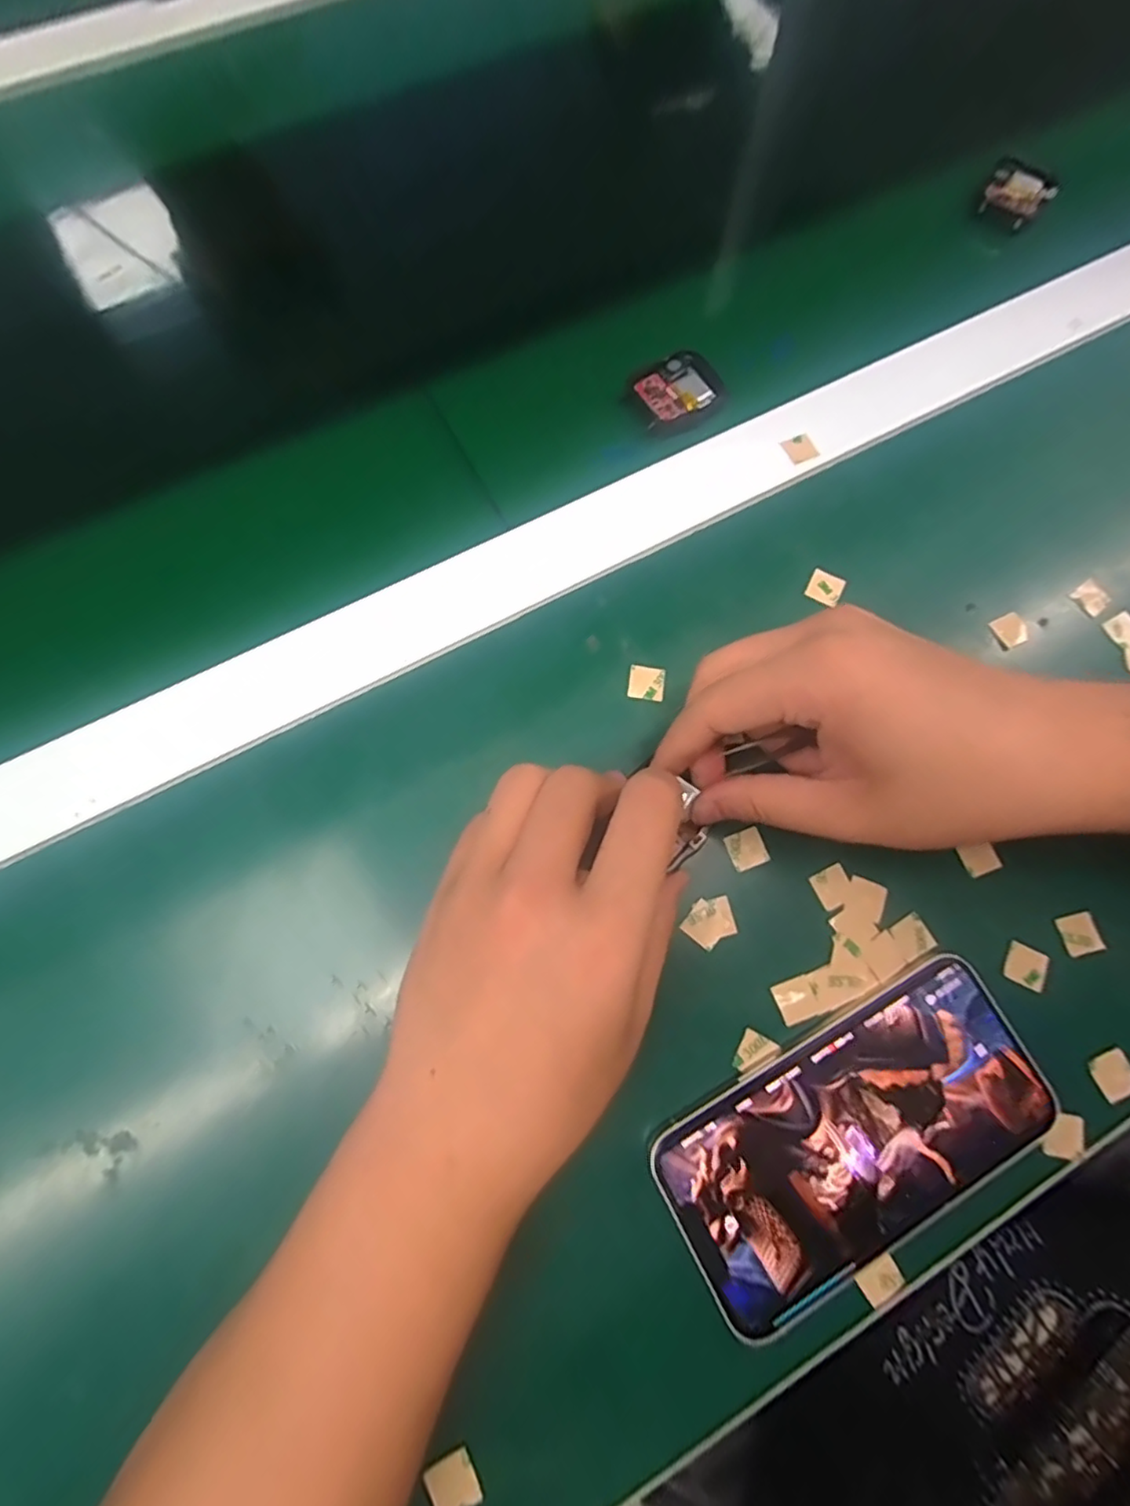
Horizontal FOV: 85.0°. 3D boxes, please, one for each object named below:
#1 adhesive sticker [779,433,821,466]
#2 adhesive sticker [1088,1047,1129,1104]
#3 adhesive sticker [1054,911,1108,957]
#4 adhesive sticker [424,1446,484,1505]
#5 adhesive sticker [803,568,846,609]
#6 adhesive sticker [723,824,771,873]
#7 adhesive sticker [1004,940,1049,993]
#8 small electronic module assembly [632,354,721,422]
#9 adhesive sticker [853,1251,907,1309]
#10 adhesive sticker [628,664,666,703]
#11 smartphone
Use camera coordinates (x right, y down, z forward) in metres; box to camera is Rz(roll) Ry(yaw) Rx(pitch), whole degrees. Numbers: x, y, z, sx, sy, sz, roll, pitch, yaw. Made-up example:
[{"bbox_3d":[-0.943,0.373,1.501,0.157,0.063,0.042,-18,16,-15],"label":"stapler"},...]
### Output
[{"bbox_3d":[0.117,-0.152,0.308,0.014,0.004,0.016,-26,72,11],"label":"adhesive sticker"},{"bbox_3d":[0.216,0.127,0.242,0.016,0.004,0.016,-19,69,-4],"label":"adhesive sticker"},{"bbox_3d":[0.214,0.075,0.254,0.016,0.004,0.016,-14,76,-5],"label":"adhesive sticker"},{"bbox_3d":[-0.037,0.242,0.204,0.015,0.004,0.015,-21,66,-17],"label":"adhesive sticker"},{"bbox_3d":[0.122,-0.078,0.289,0.016,0.005,0.014,29,76,6],"label":"adhesive sticker"},{"bbox_3d":[0.076,0.040,0.256,0.016,0.004,0.015,-19,76,-6],"label":"adhesive sticker"},{"bbox_3d":[0.188,0.087,0.251,0.015,0.004,0.016,22,77,12],"label":"adhesive sticker"},{"bbox_3d":[0.059,-0.186,0.313,0.039,0.008,0.036,-36,79,-10],"label":"small electronic module assembly"},{"bbox_3d":[0.113,0.189,0.221,0.016,0.004,0.011,-34,78,-10],"label":"adhesive sticker"},{"bbox_3d":[0.036,-0.031,0.273,0.016,0.004,0.016,7,75,1],"label":"adhesive sticker"},{"bbox_3d":[0.108,0.140,0.227,0.144,0.008,0.070,-27,77,-8],"label":"smartphone"}]

